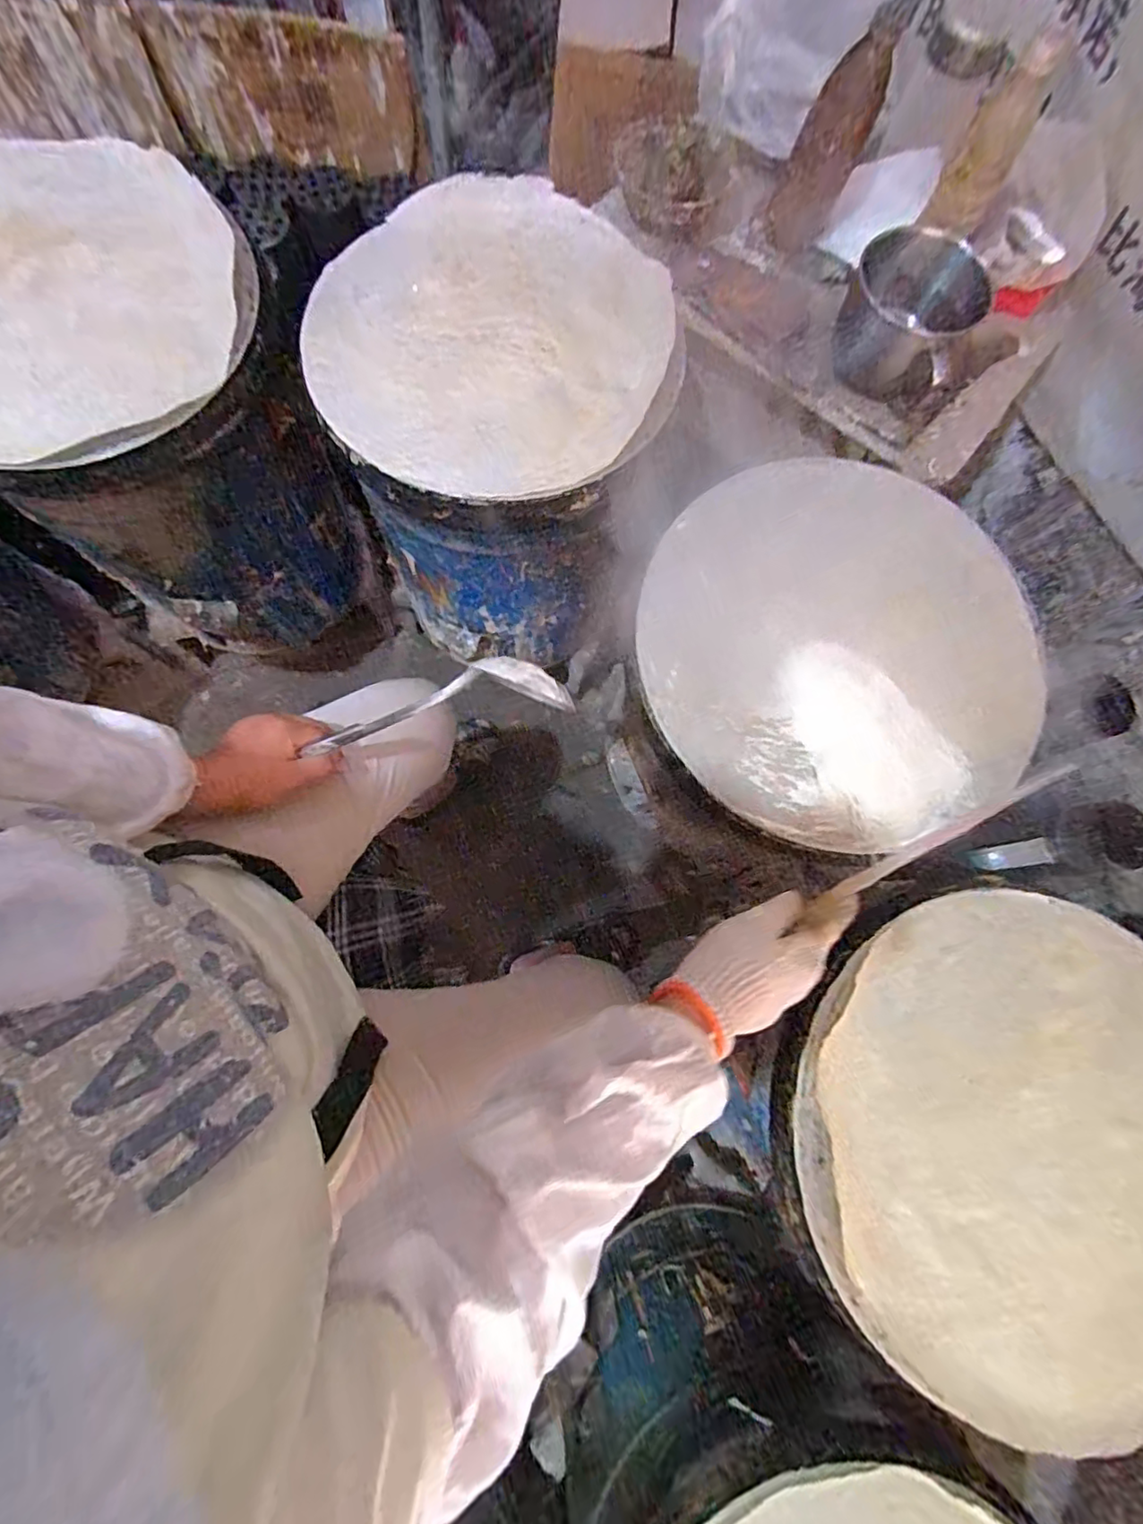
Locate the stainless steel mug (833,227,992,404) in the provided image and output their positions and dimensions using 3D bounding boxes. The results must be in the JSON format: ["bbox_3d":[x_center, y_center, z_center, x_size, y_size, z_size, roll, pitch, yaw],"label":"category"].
[{"bbox_3d":[0.366,-0.487,0.668,0.142,0.111,0.115,35,77,5],"label":"stainless steel mug"}]

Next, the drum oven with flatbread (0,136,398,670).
[{"bbox_3d":[-0.513,-0.398,0.879,0.352,0.634,0.377,0,79,-1],"label":"drum oven with flatbread"}]

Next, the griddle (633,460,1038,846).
[{"bbox_3d":[0.252,-0.111,0.550,0.375,0.041,0.354,0,79,-1],"label":"griddle"}]

